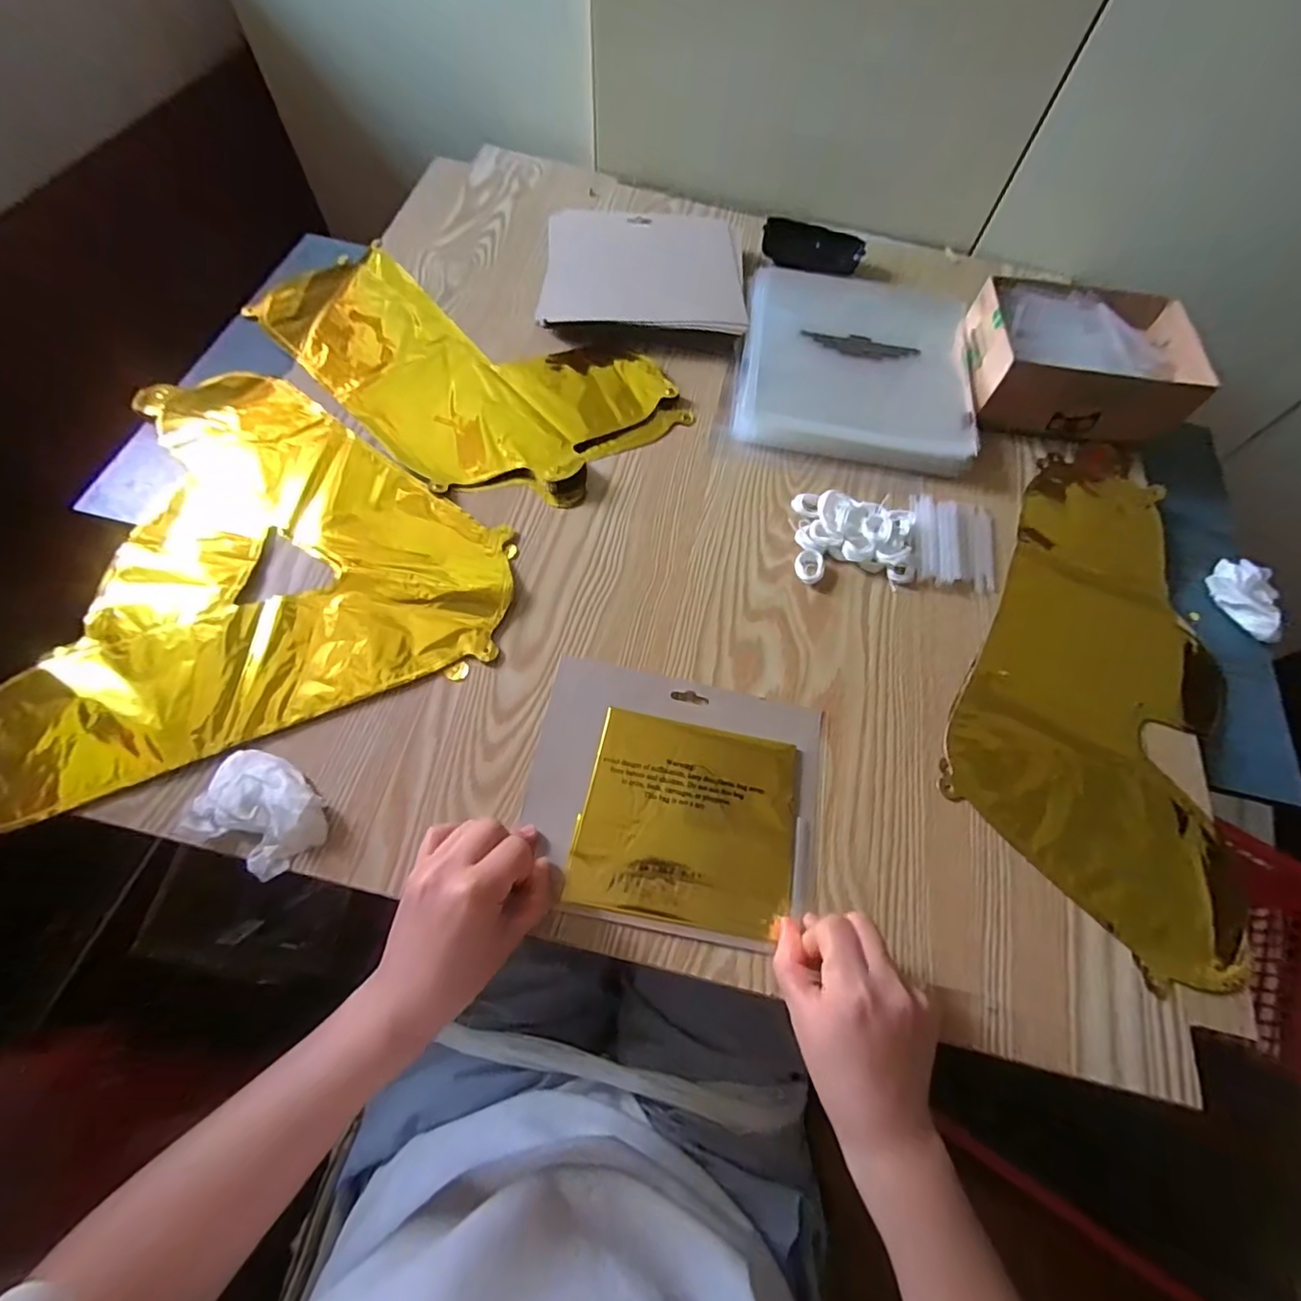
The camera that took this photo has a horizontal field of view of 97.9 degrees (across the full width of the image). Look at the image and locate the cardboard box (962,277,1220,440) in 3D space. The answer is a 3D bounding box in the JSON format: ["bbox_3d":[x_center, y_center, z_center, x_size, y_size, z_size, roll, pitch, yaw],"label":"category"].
[{"bbox_3d":[0.396,-0.271,0.534,0.197,0.068,0.137,5,65,-1],"label":"cardboard box"}]

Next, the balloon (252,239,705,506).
[{"bbox_3d":[-0.189,-0.282,0.540,0.404,0.010,0.227,39,68,14],"label":"balloon"}]

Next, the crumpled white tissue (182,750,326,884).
[{"bbox_3d":[-0.240,0.099,0.348,0.077,0.021,0.058,30,67,11],"label":"crumpled white tissue"}]

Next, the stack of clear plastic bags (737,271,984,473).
[{"bbox_3d":[0.199,-0.289,0.559,0.212,0.027,0.246,10,65,1],"label":"stack of clear plastic bags"}]

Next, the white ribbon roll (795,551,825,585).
[{"bbox_3d":[0.128,-0.067,0.457,0.025,0.012,0.028,29,66,10],"label":"white ribbon roll"}]

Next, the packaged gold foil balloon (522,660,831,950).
[{"bbox_3d":[0.016,0.096,0.380,0.191,0.010,0.164,11,65,2],"label":"packaged gold foil balloon"}]

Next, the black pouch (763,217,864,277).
[{"bbox_3d":[0.178,-0.444,0.626,0.108,0.026,0.040,17,65,5],"label":"black pouch"}]

